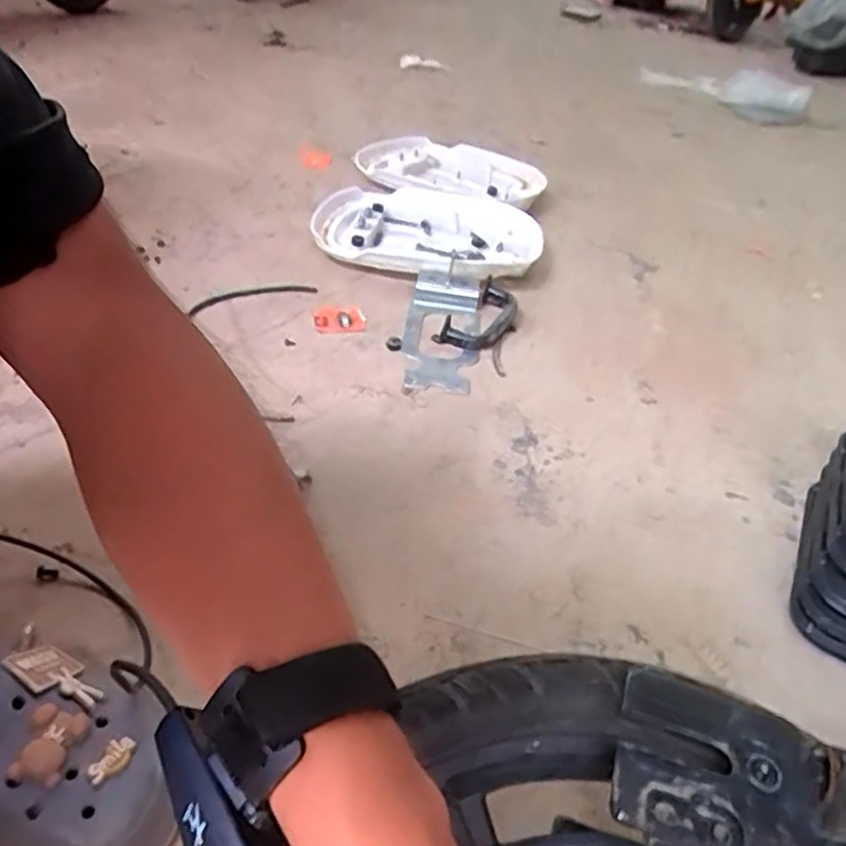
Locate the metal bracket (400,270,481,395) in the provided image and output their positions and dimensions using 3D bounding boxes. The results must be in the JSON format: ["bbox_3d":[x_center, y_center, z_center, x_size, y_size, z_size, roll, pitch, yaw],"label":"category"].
[{"bbox_3d":[0.025,-0.123,0.902,0.106,0.046,0.238,6,39,-1],"label":"metal bracket"}]

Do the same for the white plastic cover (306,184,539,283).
[{"bbox_3d":[0.009,-0.302,1.103,0.367,0.071,0.273,13,39,5],"label":"white plastic cover"}]

